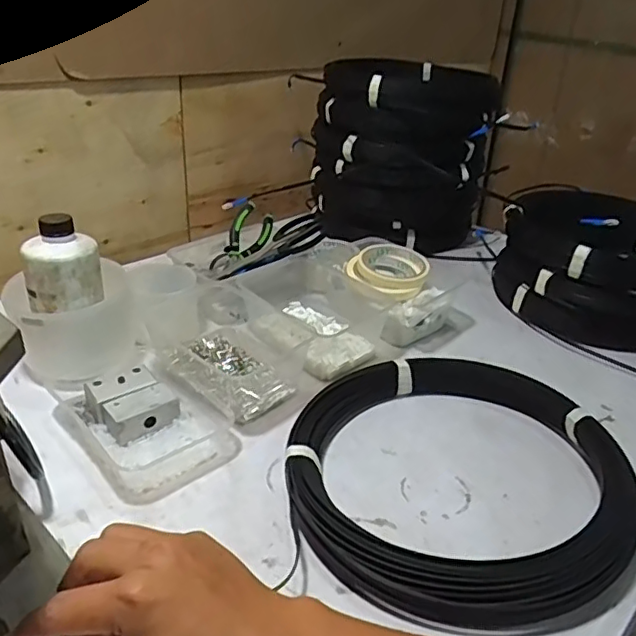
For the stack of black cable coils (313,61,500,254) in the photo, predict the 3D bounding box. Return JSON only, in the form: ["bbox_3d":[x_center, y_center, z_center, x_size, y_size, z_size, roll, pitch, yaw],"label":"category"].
[{"bbox_3d":[0.136,-0.271,0.964,0.272,0.247,0.296,9,29,9],"label":"stack of black cable coils"}]

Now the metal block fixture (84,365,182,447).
[{"bbox_3d":[-0.180,0.083,0.563,0.067,0.035,0.066,-20,37,-37],"label":"metal block fixture"}]

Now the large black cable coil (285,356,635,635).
[{"bbox_3d":[0.124,0.128,0.505,0.280,0.040,0.289,3,29,-2],"label":"large black cable coil"}]

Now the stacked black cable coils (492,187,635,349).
[{"bbox_3d":[0.389,-0.083,0.785,0.254,0.156,0.258,18,32,24],"label":"stacked black cable coils"}]

